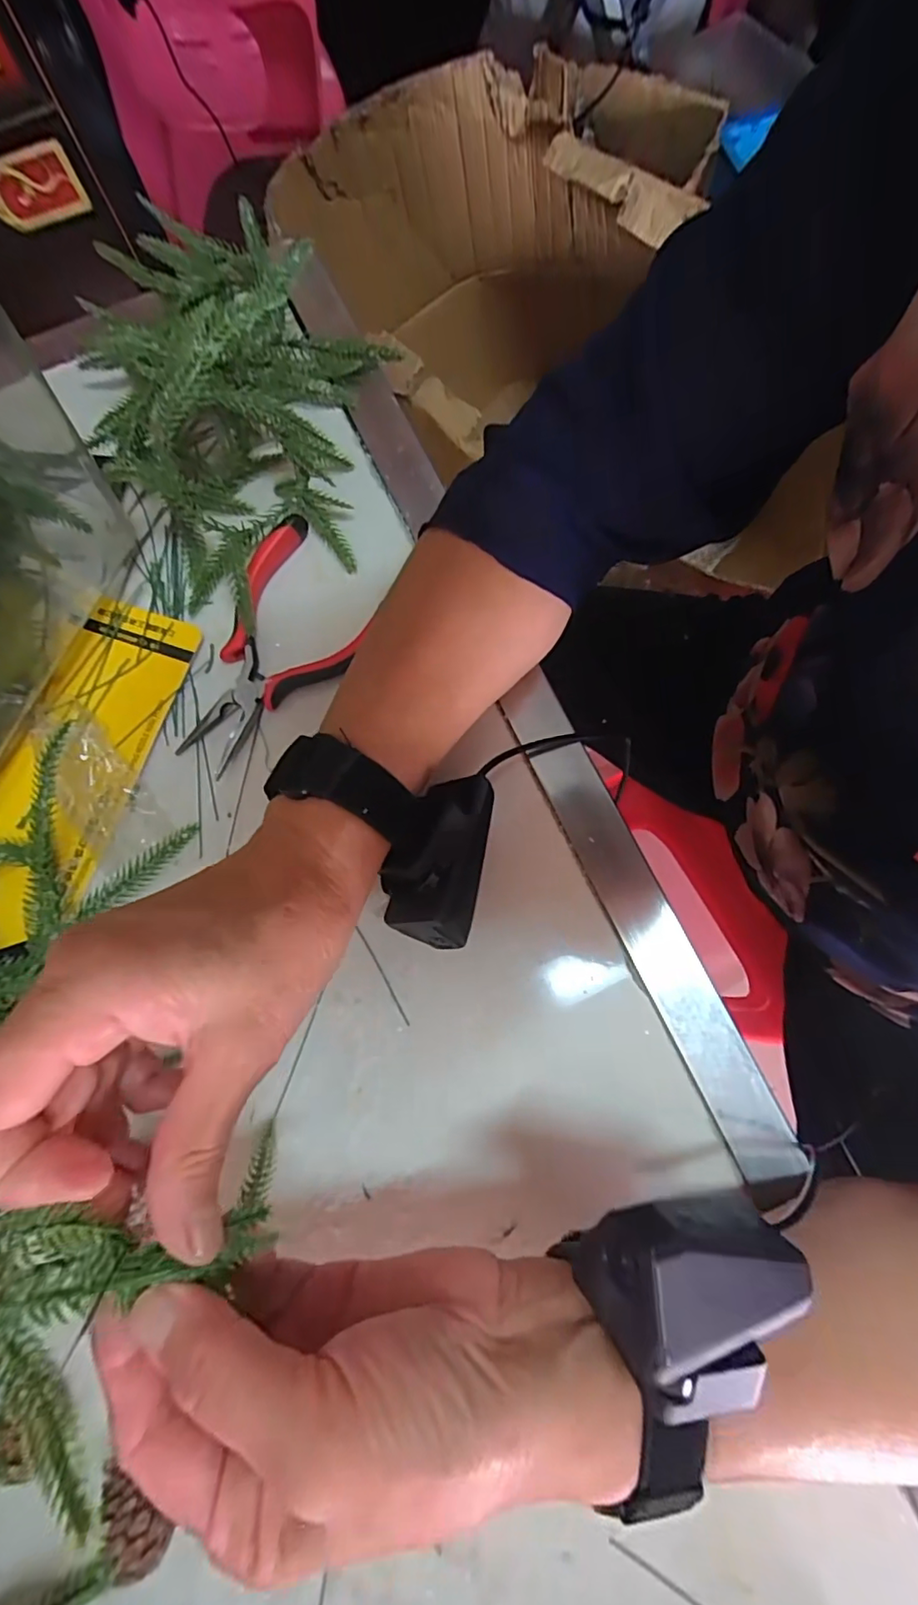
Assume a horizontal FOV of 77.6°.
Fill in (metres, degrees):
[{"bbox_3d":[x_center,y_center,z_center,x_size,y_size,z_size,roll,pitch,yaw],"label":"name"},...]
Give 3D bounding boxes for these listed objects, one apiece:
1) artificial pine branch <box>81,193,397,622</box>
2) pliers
[{"bbox_3d":[-0.117,-0.220,0.301,0.164,0.066,0.219,-28,79,-5],"label":"artificial pine branch"},{"bbox_3d":[-0.104,-0.083,0.293,0.122,0.017,0.081,-42,80,-8],"label":"pliers"}]

